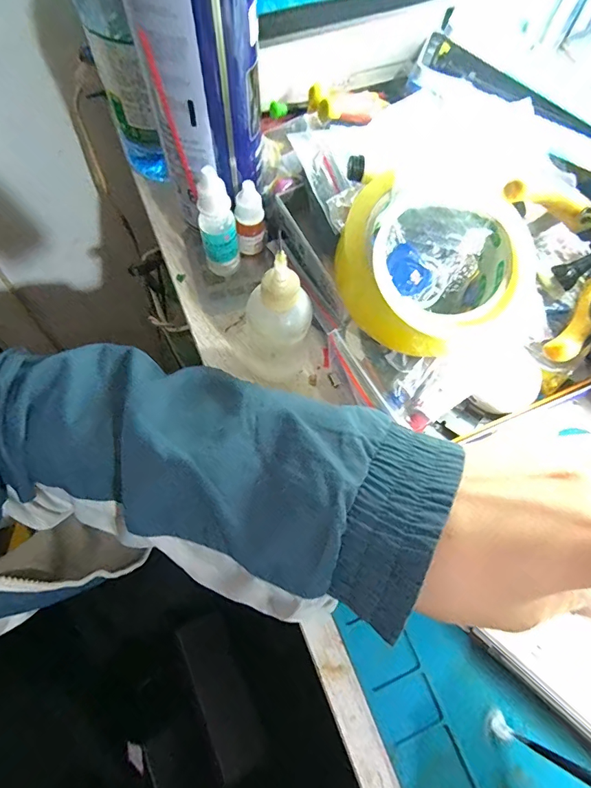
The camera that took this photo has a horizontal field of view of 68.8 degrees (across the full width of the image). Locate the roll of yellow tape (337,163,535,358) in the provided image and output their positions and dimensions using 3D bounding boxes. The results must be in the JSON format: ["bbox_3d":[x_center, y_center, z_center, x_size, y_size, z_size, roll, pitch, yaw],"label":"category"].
[{"bbox_3d":[0.076,-0.070,0.244,0.103,0.047,0.103,1,82,-5],"label":"roll of yellow tape"}]

